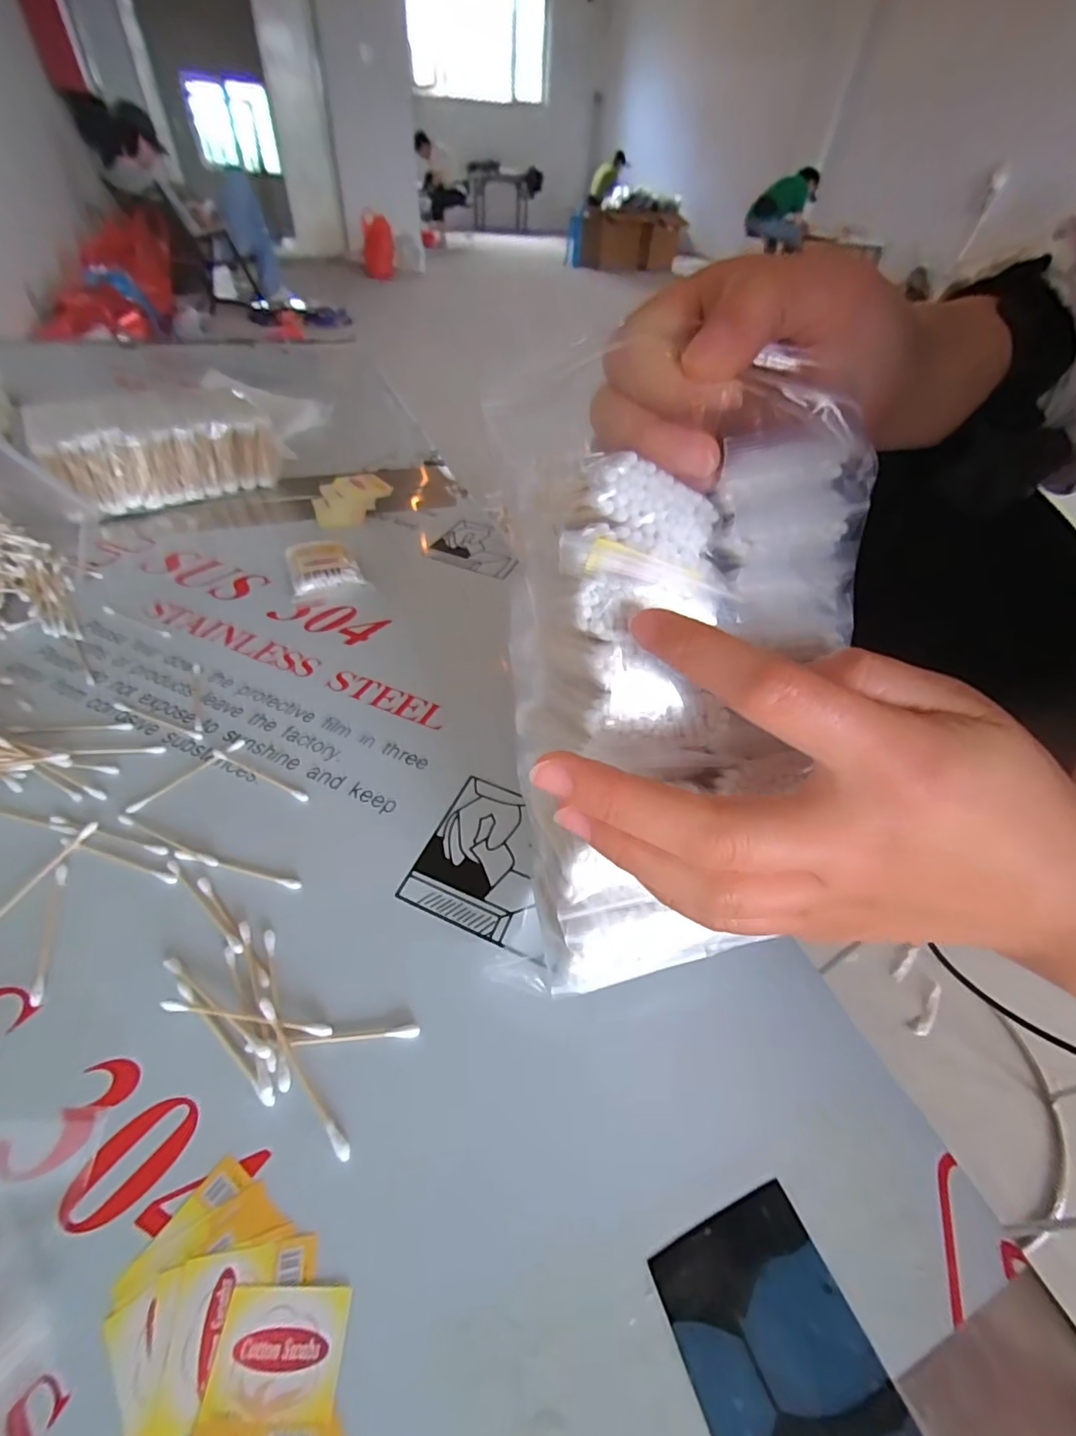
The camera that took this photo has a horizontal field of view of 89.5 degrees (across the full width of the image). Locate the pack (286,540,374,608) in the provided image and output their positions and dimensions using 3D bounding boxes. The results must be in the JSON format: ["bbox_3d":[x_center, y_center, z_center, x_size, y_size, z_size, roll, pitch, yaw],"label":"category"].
[{"bbox_3d":[-0.190,-0.133,0.478,0.061,0.022,0.076,-21,50,-23],"label":"pack"}]

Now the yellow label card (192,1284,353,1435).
[{"bbox_3d":[-0.083,0.207,0.169,0.039,0.004,0.042,4,44,-2],"label":"yellow label card"}]

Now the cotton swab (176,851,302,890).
[{"bbox_3d":[-0.158,0.079,0.285,0.071,0.004,0.005,11,45,7],"label":"cotton swab"}]

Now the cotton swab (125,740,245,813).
[{"bbox_3d":[-0.211,0.033,0.327,0.008,0.005,0.070,29,50,23],"label":"cotton swab"}]

